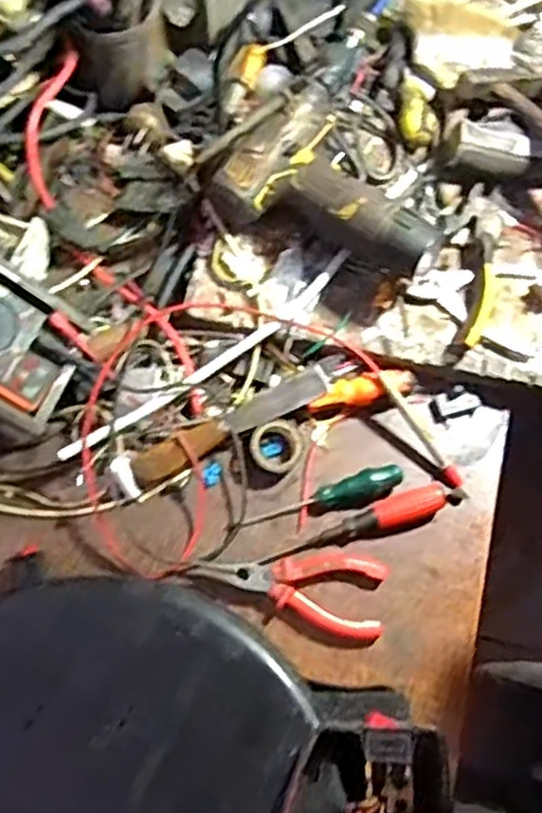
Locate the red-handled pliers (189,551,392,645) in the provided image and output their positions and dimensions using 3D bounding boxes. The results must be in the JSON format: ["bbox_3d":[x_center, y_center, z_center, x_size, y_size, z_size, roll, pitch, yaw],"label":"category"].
[{"bbox_3d":[0.017,0.127,0.568,0.143,0.013,0.059,18,71,4],"label":"red-handled pliers"}]

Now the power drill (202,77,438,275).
[{"bbox_3d":[0.055,-0.185,0.617,0.184,0.072,0.123,25,71,6],"label":"power drill"}]

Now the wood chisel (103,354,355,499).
[{"bbox_3d":[-0.029,0.010,0.592,0.212,0.026,0.032,-27,74,-11],"label":"wood chisel"}]

